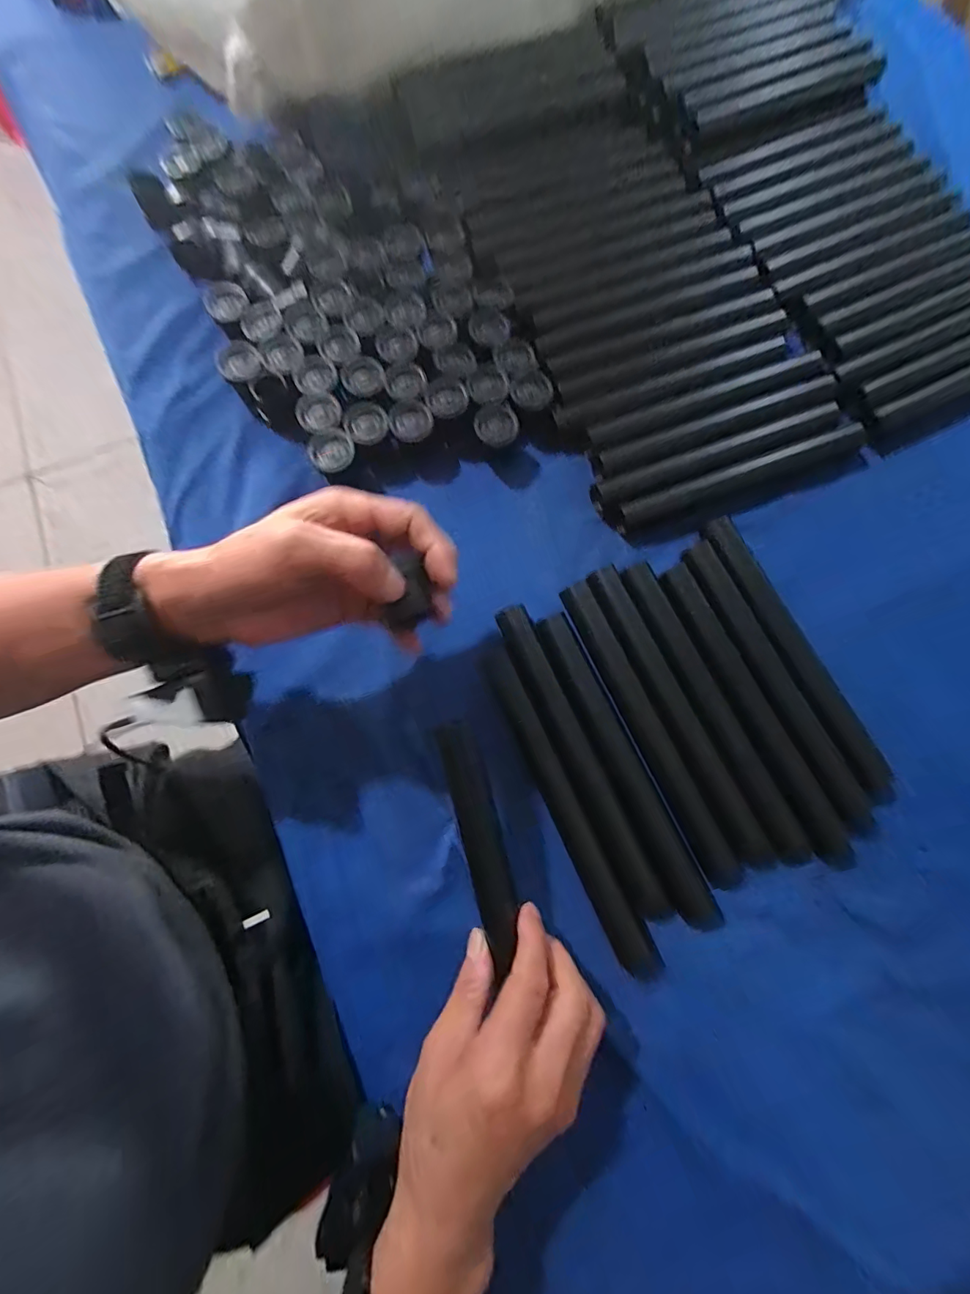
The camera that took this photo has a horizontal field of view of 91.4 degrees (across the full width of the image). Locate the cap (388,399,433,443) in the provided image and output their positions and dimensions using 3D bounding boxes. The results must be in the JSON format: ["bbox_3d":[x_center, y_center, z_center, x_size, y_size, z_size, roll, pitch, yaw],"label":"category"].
[{"bbox_3d":[-0.060,-0.188,0.391,0.033,0.008,0.037,19,78,5],"label":"cap"}]

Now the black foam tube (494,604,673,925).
[{"bbox_3d":[0.070,0.082,0.348,0.025,0.032,0.239,-25,78,-5],"label":"black foam tube"}]

